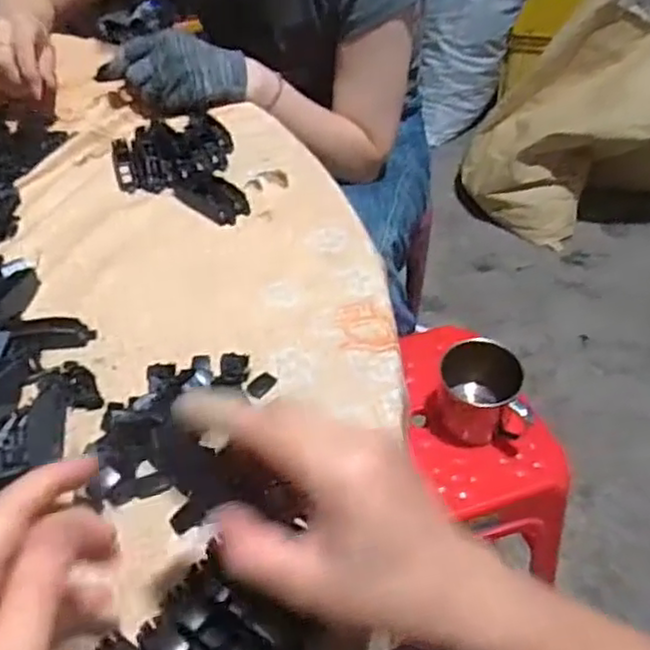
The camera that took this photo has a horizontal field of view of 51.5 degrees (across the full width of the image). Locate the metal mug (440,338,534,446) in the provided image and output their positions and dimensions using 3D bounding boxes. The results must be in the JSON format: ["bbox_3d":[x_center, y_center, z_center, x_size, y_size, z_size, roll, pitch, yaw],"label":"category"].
[{"bbox_3d":[0.184,0.080,0.777,0.103,0.100,0.076,11,50,11],"label":"metal mug"}]

